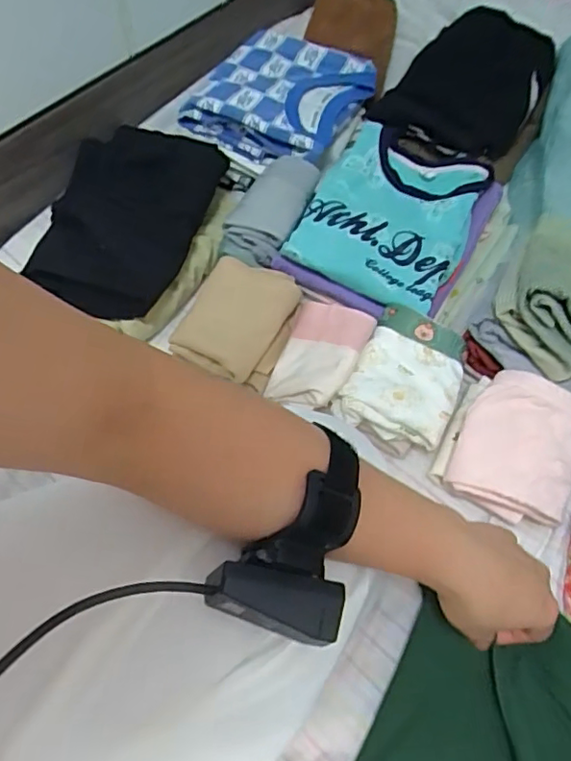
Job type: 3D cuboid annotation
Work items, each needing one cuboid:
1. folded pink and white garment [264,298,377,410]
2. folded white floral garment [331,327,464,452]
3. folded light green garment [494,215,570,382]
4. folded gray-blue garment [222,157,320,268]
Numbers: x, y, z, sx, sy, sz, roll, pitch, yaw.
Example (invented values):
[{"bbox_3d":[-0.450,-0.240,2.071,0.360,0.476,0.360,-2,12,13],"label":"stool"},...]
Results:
[{"bbox_3d":[0.027,-0.021,0.504,0.068,0.047,0.087,23,60,16],"label":"folded pink and white garment"},{"bbox_3d":[0.097,0.007,0.490,0.086,0.027,0.089,24,60,16],"label":"folded white floral garment"},{"bbox_3d":[0.230,-0.067,0.474,0.105,0.074,0.106,37,64,22],"label":"folded light green garment"},{"bbox_3d":[-0.014,-0.178,0.595,0.069,0.034,0.117,16,58,11],"label":"folded gray-blue garment"}]

